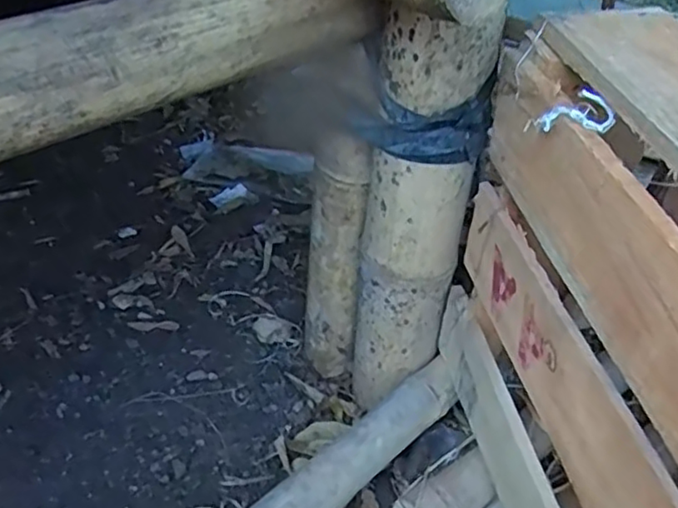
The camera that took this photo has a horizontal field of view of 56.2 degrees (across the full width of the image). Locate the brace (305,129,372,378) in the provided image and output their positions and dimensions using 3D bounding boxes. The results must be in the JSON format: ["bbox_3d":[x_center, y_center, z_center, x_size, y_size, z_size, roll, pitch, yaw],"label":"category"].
[{"bbox_3d":[-0.006,0.020,0.646,0.061,0.311,0.039,2,41,3],"label":"brace"}]

